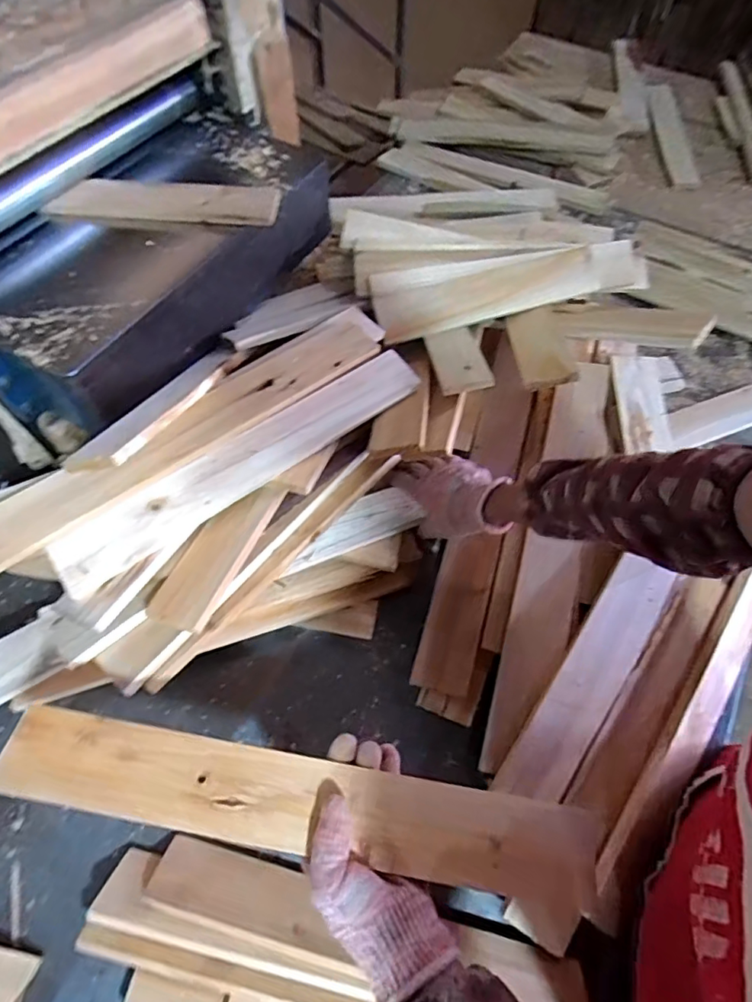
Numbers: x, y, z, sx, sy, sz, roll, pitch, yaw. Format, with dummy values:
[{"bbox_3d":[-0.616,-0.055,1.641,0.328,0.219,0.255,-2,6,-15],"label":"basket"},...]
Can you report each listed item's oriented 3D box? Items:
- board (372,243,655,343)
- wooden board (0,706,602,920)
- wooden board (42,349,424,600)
[{"bbox_3d":[0.198,-0.337,0.789,0.404,0.029,0.103,-12,88,0],"label":"board"},{"bbox_3d":[-0.066,0.244,0.421,0.482,0.010,0.069,9,60,3],"label":"wooden board"},{"bbox_3d":[-0.150,-0.054,0.636,0.480,0.021,0.072,-34,91,-20],"label":"wooden board"}]

